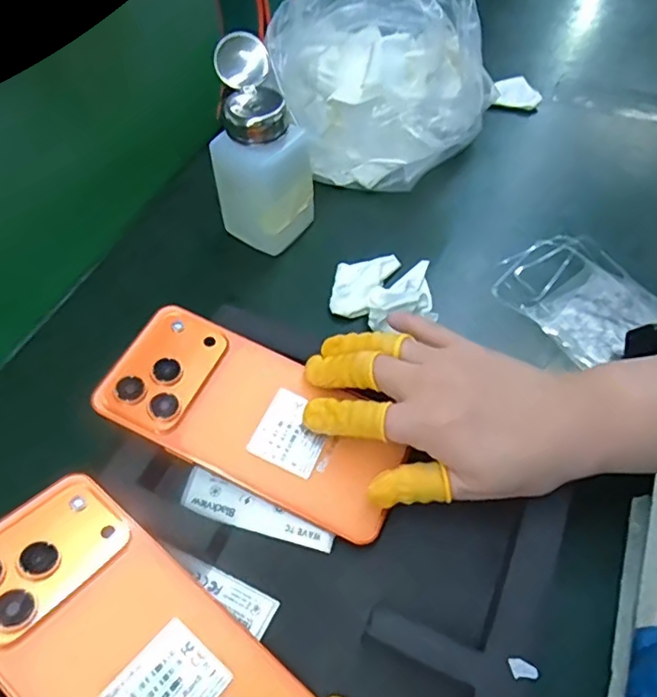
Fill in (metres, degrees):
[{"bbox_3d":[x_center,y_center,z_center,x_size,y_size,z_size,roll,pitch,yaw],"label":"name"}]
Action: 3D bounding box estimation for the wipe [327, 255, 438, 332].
[{"bbox_3d":[0.036,-0.043,0.373,0.066,0.021,0.063,-1,54,2],"label":"wipe"}]

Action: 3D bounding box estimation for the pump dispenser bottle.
[{"bbox_3d":[-0.048,-0.130,0.381,0.065,0.122,0.059,28,60,21],"label":"pump dispenser bottle"}]

